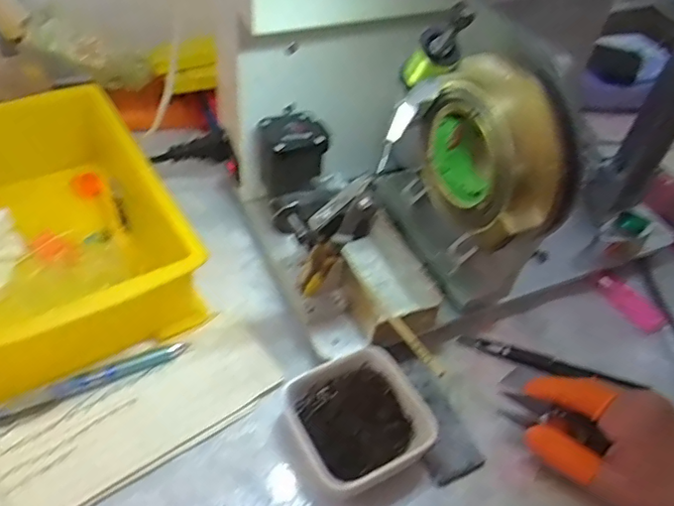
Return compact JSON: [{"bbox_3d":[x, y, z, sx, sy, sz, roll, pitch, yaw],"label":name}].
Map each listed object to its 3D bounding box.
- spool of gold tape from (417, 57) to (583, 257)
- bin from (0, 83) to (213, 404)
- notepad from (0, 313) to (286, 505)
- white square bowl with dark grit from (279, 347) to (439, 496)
[{"bbox_3d":[0.097,-0.062,0.354,0.044,0.094,0.107,-19,52,-19],"label":"spool of gold tape"},{"bbox_3d":[-0.233,-0.027,0.443,0.175,0.073,0.280,-25,55,-24],"label":"bin"},{"bbox_3d":[-0.143,0.101,0.368,0.206,0.023,0.079,-29,56,-26],"label":"notepad"},{"bbox_3d":[0.014,0.109,0.374,0.081,0.030,0.080,-22,53,-22],"label":"white square bowl with dark grit"}]

